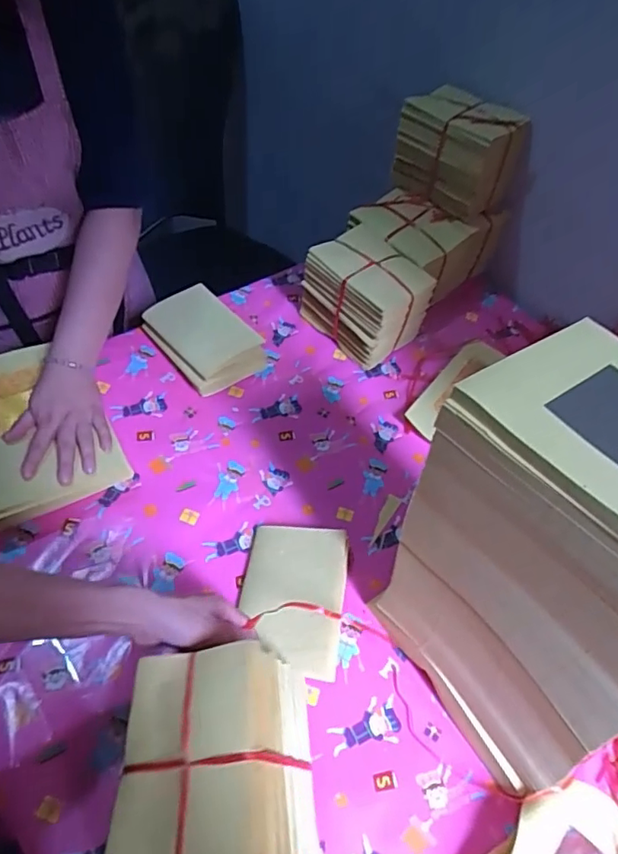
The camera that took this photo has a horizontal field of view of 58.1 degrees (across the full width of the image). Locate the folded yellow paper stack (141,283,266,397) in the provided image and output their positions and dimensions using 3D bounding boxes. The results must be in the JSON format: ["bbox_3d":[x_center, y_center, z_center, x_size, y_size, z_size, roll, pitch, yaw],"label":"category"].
[{"bbox_3d":[-0.159,-0.128,0.838,0.110,0.077,0.164,-37,64,-26],"label":"folded yellow paper stack"}]

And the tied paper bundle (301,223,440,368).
[{"bbox_3d":[0.088,-0.200,0.875,0.167,0.144,0.120,39,60,21],"label":"tied paper bundle"}]

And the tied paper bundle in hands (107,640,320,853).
[{"bbox_3d":[-0.080,0.278,0.454,0.130,0.101,0.170,-13,50,12],"label":"tied paper bundle in hands"}]

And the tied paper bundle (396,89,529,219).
[{"bbox_3d":[0.224,-0.422,0.864,0.184,0.138,0.095,26,56,14],"label":"tied paper bundle"}]

